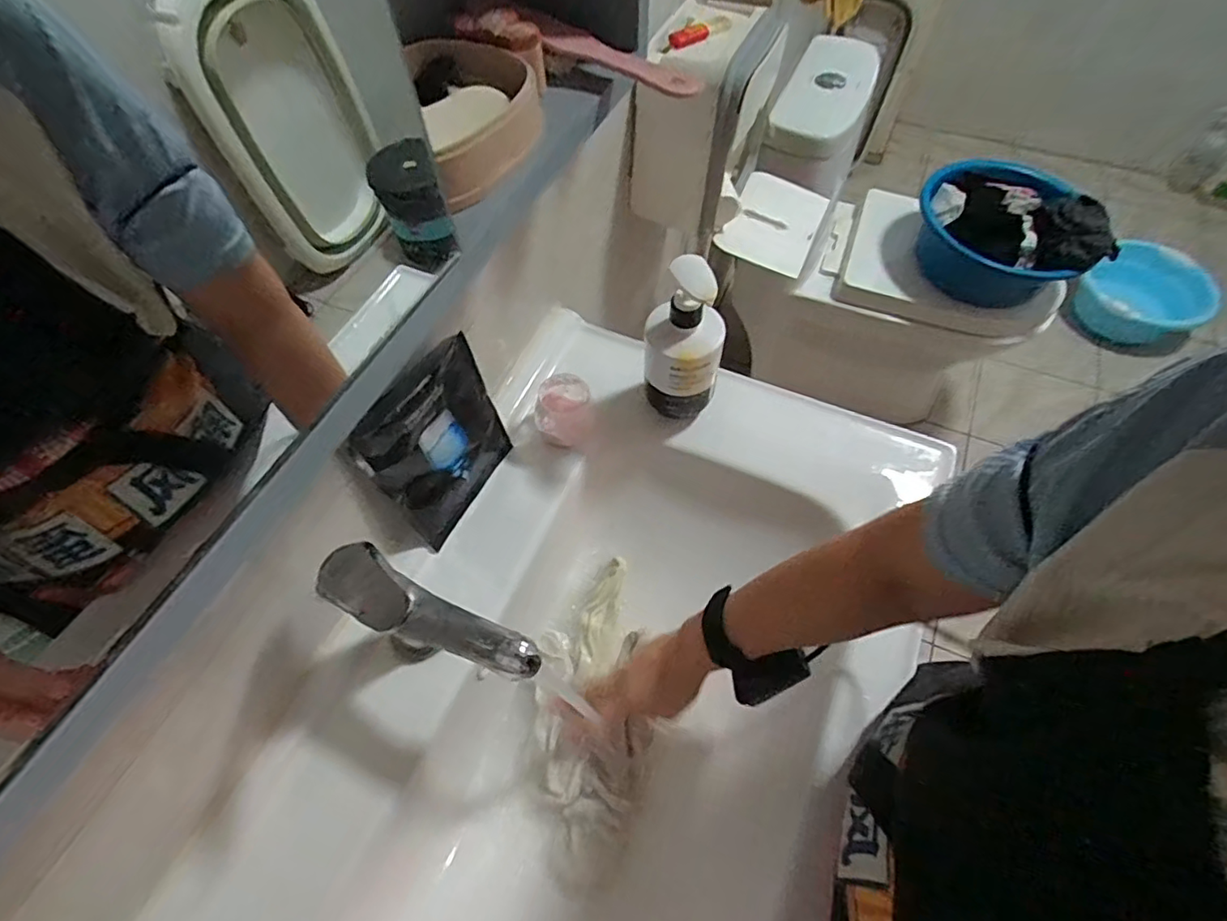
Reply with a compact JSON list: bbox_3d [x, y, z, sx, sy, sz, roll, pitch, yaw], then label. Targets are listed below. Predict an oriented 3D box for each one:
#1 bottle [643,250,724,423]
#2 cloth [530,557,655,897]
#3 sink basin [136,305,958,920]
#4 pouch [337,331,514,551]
[{"bbox_3d":[0.068,-0.108,0.567,0.075,0.191,0.059,8,60,6],"label":"bottle"},{"bbox_3d":[-0.022,0.260,0.606,0.115,0.044,0.299,2,61,3],"label":"cloth"},{"bbox_3d":[0.005,0.250,0.539,0.464,0.148,0.779,24,63,14],"label":"sink basin"},{"bbox_3d":[-0.152,-0.015,0.520,0.016,0.177,0.134,27,64,23],"label":"pouch"}]

